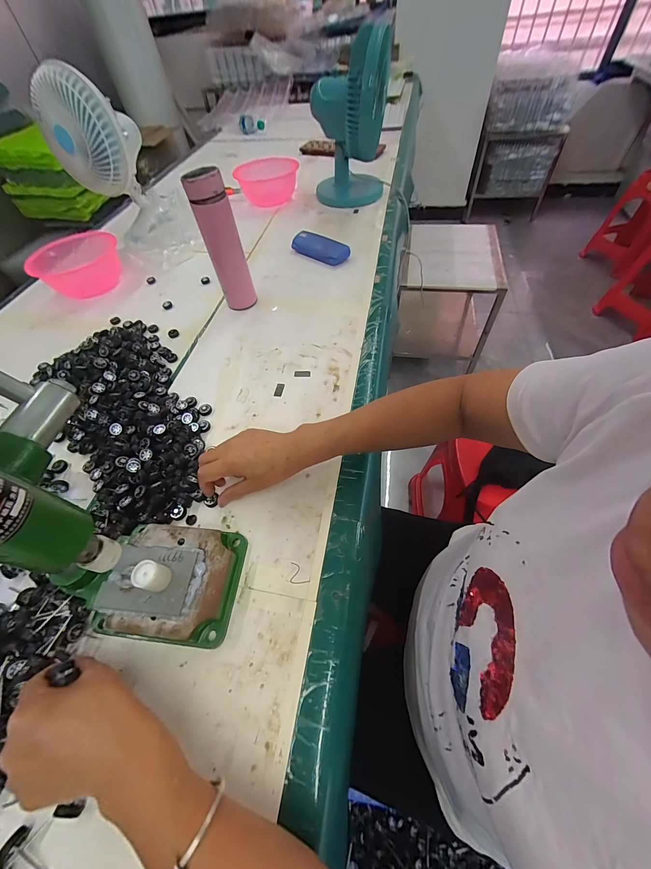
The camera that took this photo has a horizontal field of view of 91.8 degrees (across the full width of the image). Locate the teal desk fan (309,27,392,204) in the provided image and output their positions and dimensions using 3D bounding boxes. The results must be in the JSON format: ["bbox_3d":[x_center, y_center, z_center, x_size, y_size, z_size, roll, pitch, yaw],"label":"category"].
[{"bbox_3d":[0.062,-0.810,0.844,0.191,0.314,0.201,1,56,5],"label":"teal desk fan"}]

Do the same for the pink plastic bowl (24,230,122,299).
[{"bbox_3d":[-0.583,-0.409,0.748,0.189,0.075,0.154,-26,58,-13],"label":"pink plastic bowl"}]

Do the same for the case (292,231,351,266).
[{"bbox_3d":[-0.012,-0.446,0.756,0.150,0.038,0.056,34,64,24],"label":"case"}]

